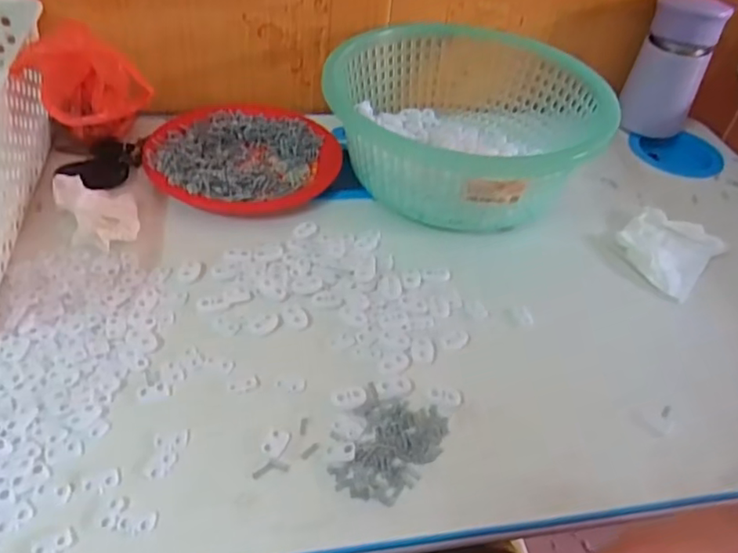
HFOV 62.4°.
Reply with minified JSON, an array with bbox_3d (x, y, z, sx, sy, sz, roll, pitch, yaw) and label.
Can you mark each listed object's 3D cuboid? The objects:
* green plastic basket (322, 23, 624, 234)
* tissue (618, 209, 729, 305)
[{"bbox_3d":[0.083,-0.130,0.538,0.215,0.091,0.219,4,45,-4],"label":"green plastic basket"},{"bbox_3d":[0.250,-0.023,0.516,0.087,0.016,0.073,-33,57,-33],"label":"tissue"}]

